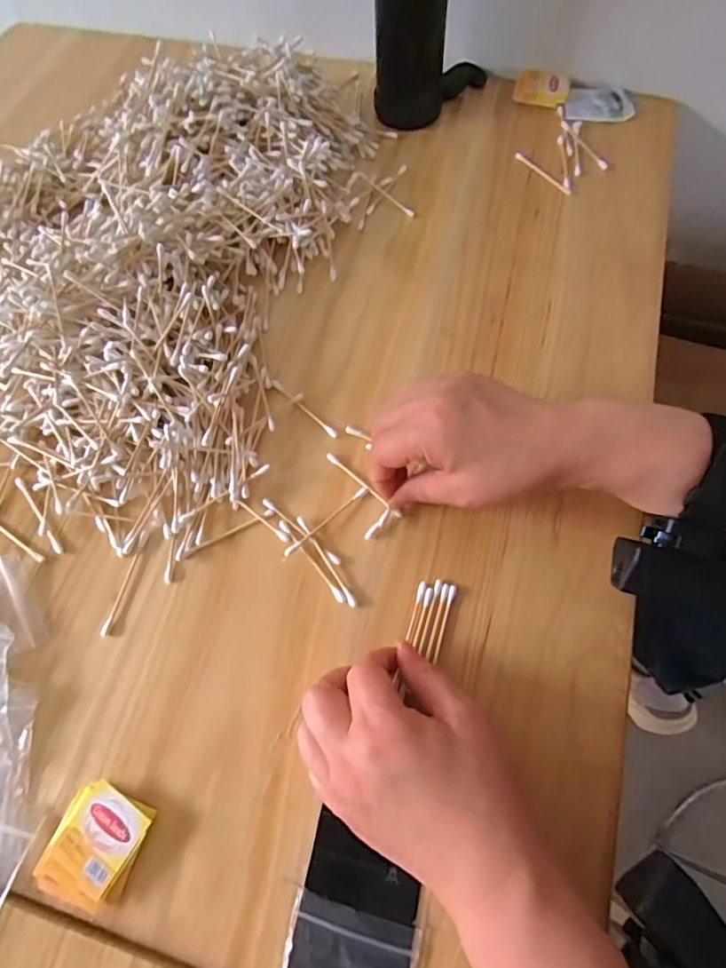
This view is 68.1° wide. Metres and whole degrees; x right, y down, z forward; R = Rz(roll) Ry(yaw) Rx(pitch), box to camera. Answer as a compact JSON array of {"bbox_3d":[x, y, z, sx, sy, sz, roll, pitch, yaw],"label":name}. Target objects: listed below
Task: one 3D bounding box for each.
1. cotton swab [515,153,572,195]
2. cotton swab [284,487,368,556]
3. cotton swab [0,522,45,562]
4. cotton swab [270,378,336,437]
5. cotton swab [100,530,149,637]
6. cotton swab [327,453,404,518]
[{"bbox_3d":[0.168,-0.290,0.503,0.009,0.005,0.069,-36,68,-13],"label":"cotton swab"},{"bbox_3d":[-0.025,0.024,0.365,0.072,0.008,0.005,-40,69,-15],"label":"cotton swab"},{"bbox_3d":[-0.246,0.034,0.371,0.069,0.004,0.006,30,70,15],"label":"cotton swab"},{"bbox_3d":[-0.045,-0.058,0.406,0.069,0.004,0.006,41,73,19],"label":"cotton swab"},{"bbox_3d":[-0.158,0.065,0.358,0.005,0.005,0.072,12,66,8],"label":"cotton swab"},{"bbox_3d":[0.000,0.000,0.378,0.071,0.008,0.006,40,73,19],"label":"cotton swab"}]

